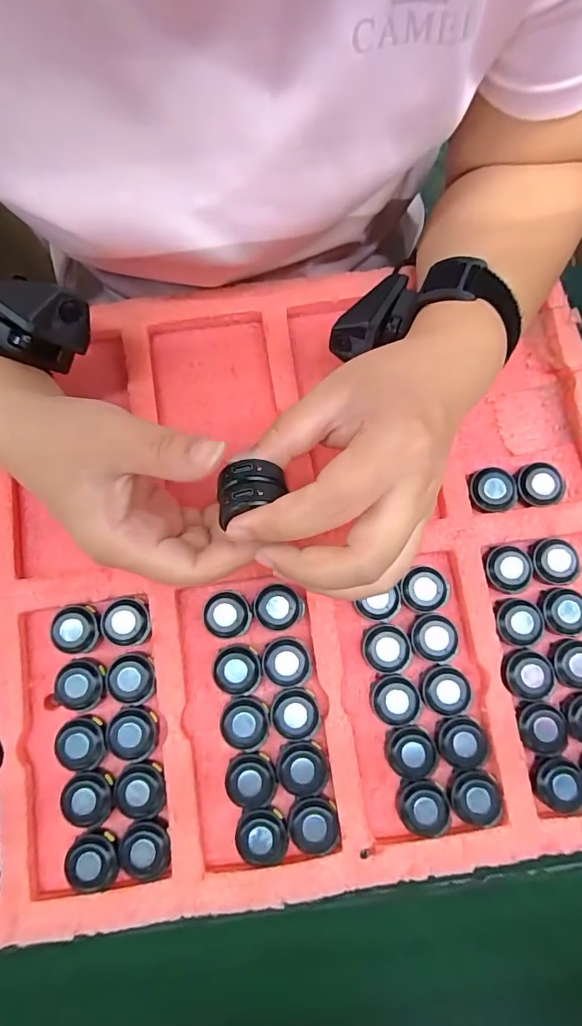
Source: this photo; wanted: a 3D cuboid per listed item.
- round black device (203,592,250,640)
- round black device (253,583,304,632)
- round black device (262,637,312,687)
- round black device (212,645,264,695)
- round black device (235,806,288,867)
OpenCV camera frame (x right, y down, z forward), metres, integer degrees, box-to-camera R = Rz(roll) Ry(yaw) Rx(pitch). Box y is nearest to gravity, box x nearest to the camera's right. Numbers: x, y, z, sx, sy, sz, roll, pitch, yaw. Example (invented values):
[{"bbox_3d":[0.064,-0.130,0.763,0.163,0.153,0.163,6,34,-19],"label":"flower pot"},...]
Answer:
[{"bbox_3d":[-0.040,0.064,0.287,0.030,0.013,0.029,0,80,1],"label":"round black device"},{"bbox_3d":[-0.009,0.060,0.289,0.030,0.012,0.029,0,80,1],"label":"round black device"},{"bbox_3d":[-0.003,0.092,0.282,0.029,0.008,0.028,0,80,1],"label":"round black device"},{"bbox_3d":[-0.033,0.097,0.282,0.029,0.013,0.029,0,80,1],"label":"round black device"},{"bbox_3d":[-0.017,0.188,0.265,0.030,0.009,0.030,0,80,1],"label":"round black device"}]

